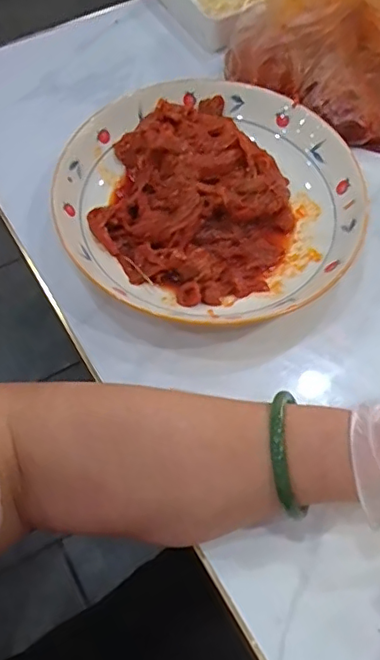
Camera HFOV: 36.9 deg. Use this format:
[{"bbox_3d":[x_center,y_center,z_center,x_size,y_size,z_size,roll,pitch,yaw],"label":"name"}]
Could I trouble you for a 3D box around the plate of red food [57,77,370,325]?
[{"bbox_3d":[0.017,-0.106,0.440,0.223,0.045,0.213,1,62,-1],"label":"plate of red food"}]

